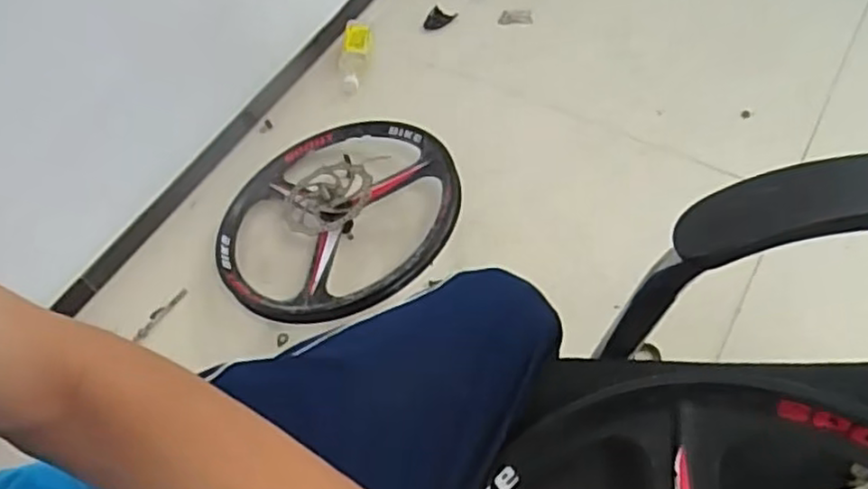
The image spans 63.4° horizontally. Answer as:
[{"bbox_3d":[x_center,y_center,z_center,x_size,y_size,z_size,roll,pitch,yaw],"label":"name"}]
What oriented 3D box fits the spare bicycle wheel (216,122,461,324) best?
[{"bbox_3d":[-0.159,-0.046,1.147,0.389,0.100,0.407,-3,57,4],"label":"spare bicycle wheel"}]

